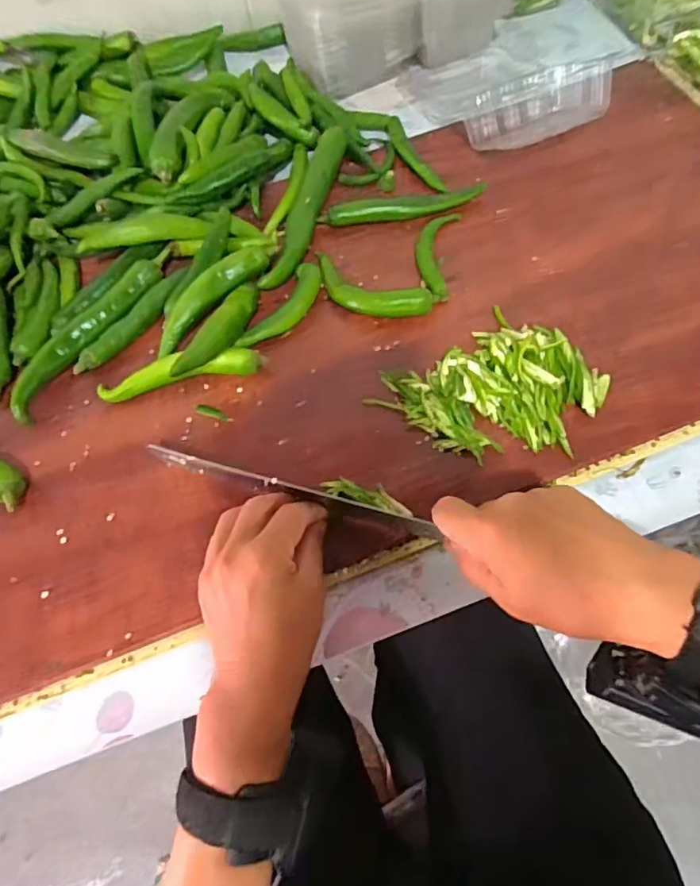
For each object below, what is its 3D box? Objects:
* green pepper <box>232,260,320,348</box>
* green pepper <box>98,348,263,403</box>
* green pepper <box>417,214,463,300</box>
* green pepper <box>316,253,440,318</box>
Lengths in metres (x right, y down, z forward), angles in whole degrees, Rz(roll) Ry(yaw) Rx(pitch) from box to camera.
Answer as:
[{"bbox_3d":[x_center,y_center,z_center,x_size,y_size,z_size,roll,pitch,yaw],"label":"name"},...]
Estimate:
[{"bbox_3d":[-0.056,-0.111,0.456,0.026,0.015,0.091,31,70,18],"label":"green pepper"},{"bbox_3d":[-0.137,-0.060,0.443,0.129,0.016,0.030,-11,63,0],"label":"green pepper"},{"bbox_3d":[0.074,-0.168,0.476,0.034,0.013,0.105,8,65,9],"label":"green pepper"},{"bbox_3d":[0.016,-0.126,0.461,0.109,0.018,0.040,22,67,15],"label":"green pepper"}]

